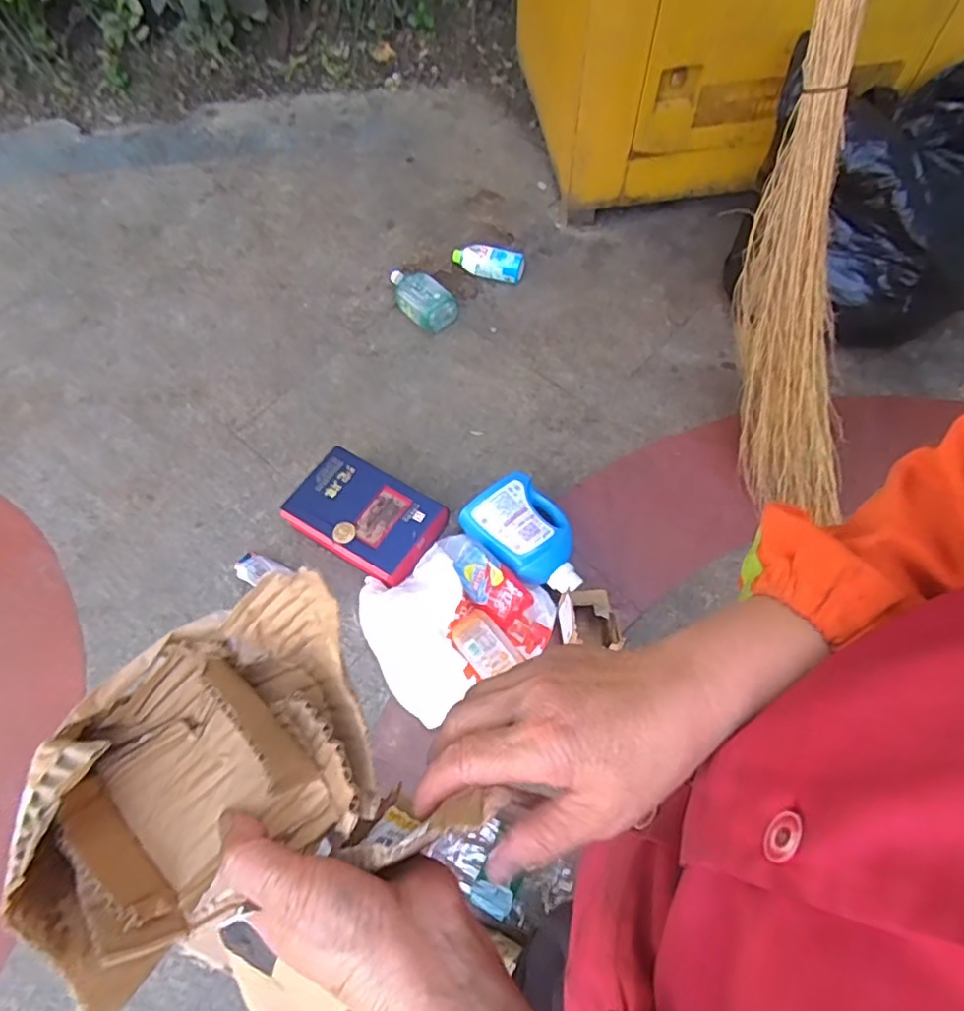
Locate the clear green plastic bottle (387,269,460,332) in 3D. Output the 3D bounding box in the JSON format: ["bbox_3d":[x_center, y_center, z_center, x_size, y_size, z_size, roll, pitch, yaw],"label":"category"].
[{"bbox_3d":[-0.163,-0.542,1.621,0.208,0.076,0.107,40,72,20],"label":"clear green plastic bottle"}]

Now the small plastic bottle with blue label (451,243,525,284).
[{"bbox_3d":[0.018,-0.659,1.688,0.198,0.066,0.090,15,65,10],"label":"small plastic bottle with blue label"}]

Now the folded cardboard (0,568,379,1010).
[{"bbox_3d":[-0.122,0.112,0.277,0.156,0.075,0.113,-32,66,-12],"label":"folded cardboard"}]

